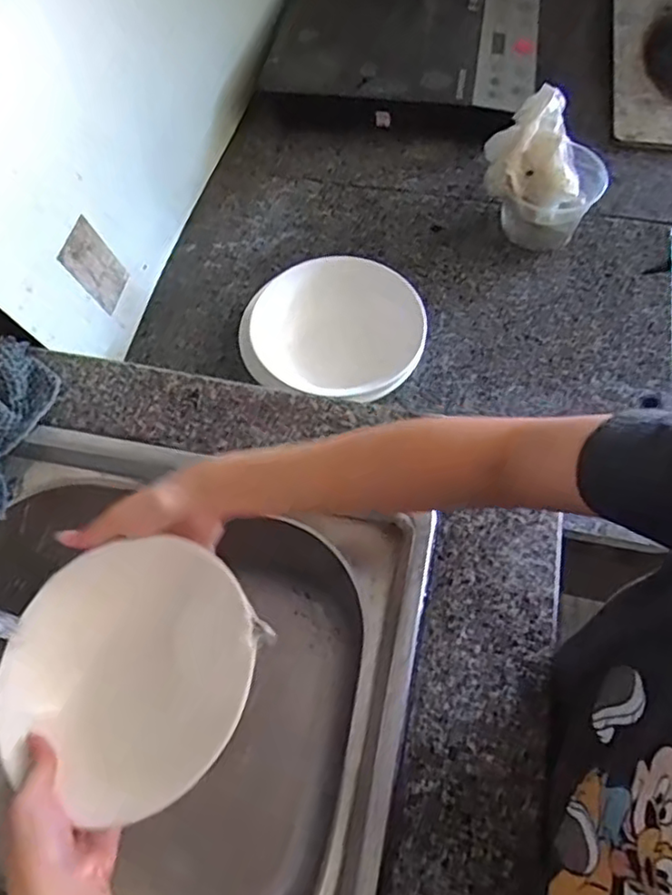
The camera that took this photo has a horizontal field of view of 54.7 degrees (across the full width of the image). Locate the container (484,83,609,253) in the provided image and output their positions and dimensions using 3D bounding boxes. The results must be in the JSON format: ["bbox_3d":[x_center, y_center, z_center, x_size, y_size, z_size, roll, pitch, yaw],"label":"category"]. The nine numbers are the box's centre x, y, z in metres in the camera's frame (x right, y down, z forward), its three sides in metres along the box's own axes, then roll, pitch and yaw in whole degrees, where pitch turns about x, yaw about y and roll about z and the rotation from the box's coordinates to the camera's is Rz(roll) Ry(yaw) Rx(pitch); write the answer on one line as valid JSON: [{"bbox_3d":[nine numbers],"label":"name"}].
[{"bbox_3d":[0.240,-0.312,0.757,0.134,0.141,0.108,19,65,12],"label":"container"}]

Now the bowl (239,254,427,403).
[{"bbox_3d":[-0.003,-0.113,0.691,0.186,0.069,0.170,-1,63,2],"label":"bowl"}]

